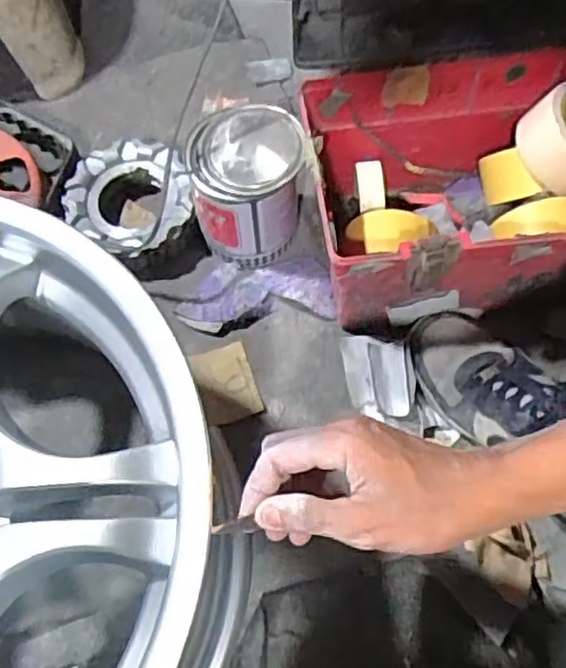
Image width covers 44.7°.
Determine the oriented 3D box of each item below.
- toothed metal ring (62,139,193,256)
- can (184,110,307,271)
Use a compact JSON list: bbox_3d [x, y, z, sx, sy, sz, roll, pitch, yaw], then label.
[{"bbox_3d":[-0.162,-0.139,0.733,0.130,0.053,0.130,-1,67,2],"label":"toothed metal ring"},{"bbox_3d":[-0.036,-0.145,0.685,0.099,0.131,0.102,-1,67,2],"label":"can"}]

